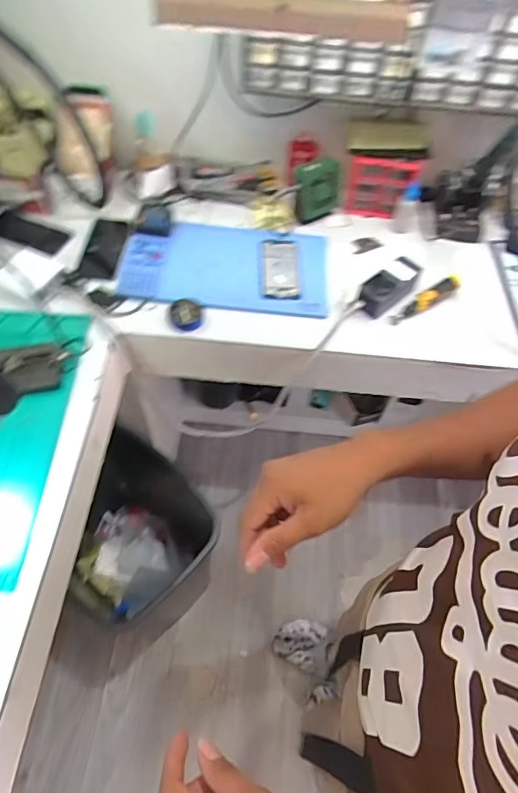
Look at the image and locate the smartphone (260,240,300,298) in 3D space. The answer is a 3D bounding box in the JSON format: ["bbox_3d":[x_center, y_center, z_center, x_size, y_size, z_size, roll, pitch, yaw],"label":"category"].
[{"bbox_3d":[0.041,-0.252,0.914,0.070,0.006,0.156,2,57,-3],"label":"smartphone"}]

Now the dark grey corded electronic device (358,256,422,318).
[{"bbox_3d":[0.242,-0.201,0.878,0.134,0.047,0.061,-34,65,-23],"label":"dark grey corded electronic device"}]

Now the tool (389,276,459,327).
[{"bbox_3d":[0.311,-0.179,0.881,0.169,0.027,0.026,-29,63,-20],"label":"tool"}]

